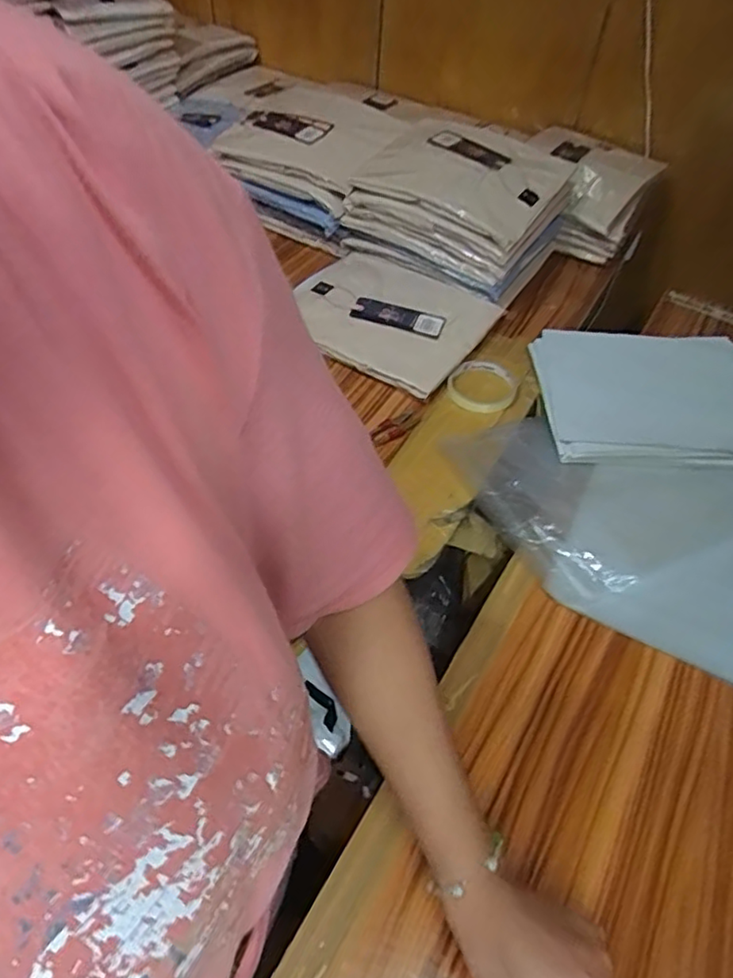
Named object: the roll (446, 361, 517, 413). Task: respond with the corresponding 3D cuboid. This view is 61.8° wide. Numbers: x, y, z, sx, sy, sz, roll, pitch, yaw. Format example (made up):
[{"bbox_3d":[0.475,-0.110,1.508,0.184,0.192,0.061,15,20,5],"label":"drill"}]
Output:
[{"bbox_3d":[0.139,-0.123,0.742,0.080,0.019,0.080,2,50,-3],"label":"roll"}]

